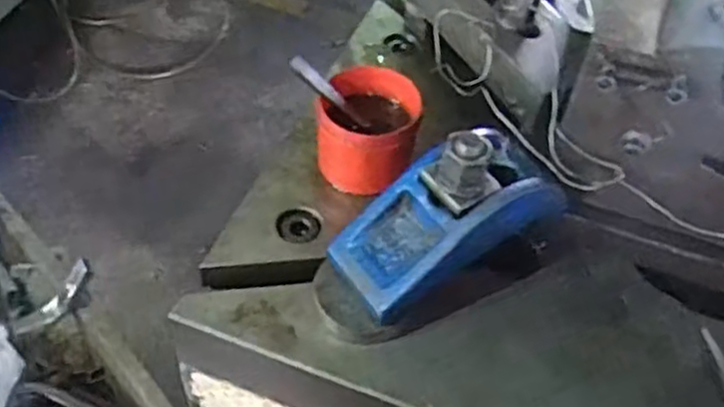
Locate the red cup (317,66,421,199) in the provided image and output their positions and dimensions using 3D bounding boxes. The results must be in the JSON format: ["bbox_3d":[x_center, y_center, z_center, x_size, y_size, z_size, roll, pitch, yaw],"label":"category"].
[{"bbox_3d":[0.005,-0.059,0.578,0.077,0.074,0.074,3,50,-3],"label":"red cup"}]

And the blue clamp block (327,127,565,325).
[{"bbox_3d":[0.061,-0.003,0.491,0.151,0.089,0.073,-29,58,-26],"label":"blue clamp block"}]

